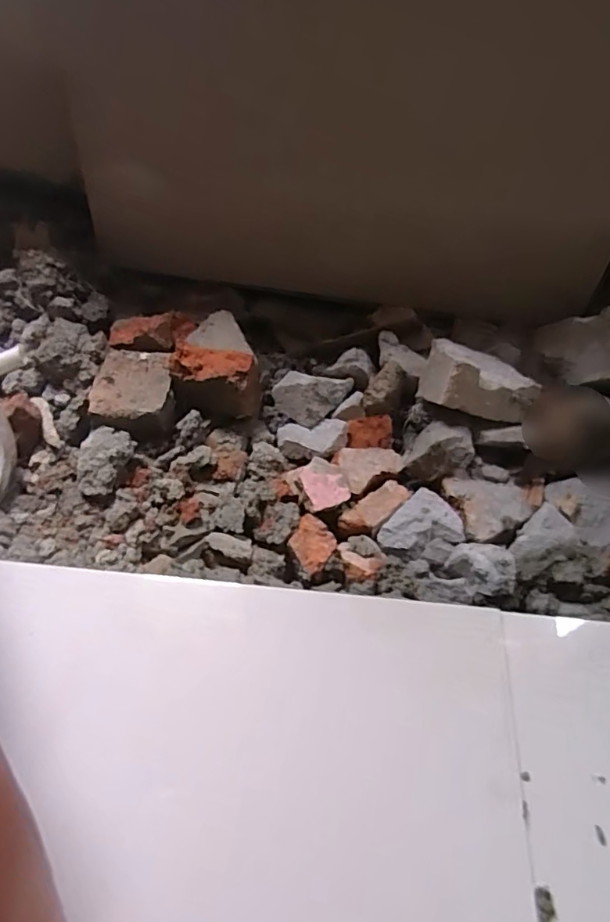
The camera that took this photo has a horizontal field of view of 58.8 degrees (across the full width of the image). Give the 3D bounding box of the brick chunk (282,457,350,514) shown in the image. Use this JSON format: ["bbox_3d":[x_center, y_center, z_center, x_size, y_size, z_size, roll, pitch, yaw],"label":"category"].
[{"bbox_3d":[0.014,0.022,0.518,0.053,0.018,0.052,-20,59,-17],"label":"brick chunk"}]

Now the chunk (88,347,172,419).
[{"bbox_3d":[-0.177,-0.076,0.558,0.075,0.028,0.080,6,55,1],"label":"chunk"}]

